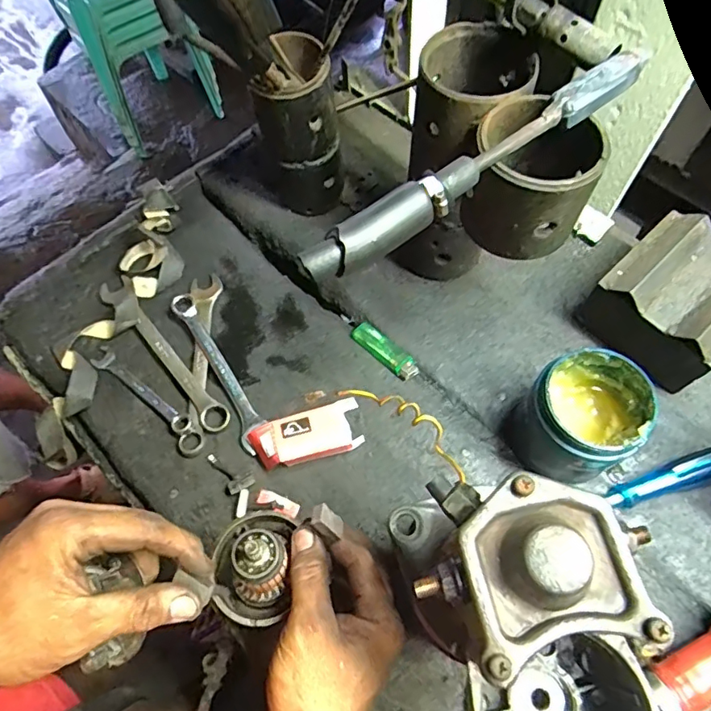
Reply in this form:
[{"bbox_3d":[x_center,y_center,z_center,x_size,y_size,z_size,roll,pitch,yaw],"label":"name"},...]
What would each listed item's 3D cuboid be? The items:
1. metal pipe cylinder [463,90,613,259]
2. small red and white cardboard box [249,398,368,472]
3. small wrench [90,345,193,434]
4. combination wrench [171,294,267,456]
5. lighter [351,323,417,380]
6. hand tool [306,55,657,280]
[{"bbox_3d":[0.128,-0.132,0.382,0.083,0.075,0.089,-1,64,2],"label":"metal pipe cylinder"},{"bbox_3d":[-0.044,0.079,0.495,0.107,0.045,0.049,-17,65,-6],"label":"small red and white cardboard box"},{"bbox_3d":[-0.222,0.036,0.541,0.146,0.015,0.023,36,70,17],"label":"small wrench"},{"bbox_3d":[-0.143,0.014,0.545,0.027,0.017,0.192,-29,66,-12],"label":"combination wrench"},{"bbox_3d":[0.030,-0.005,0.542,0.026,0.009,0.080,-42,70,-17],"label":"lighter"},{"bbox_3d":[0.083,-0.123,0.337,0.266,0.030,0.027,-32,67,-13],"label":"hand tool"}]

